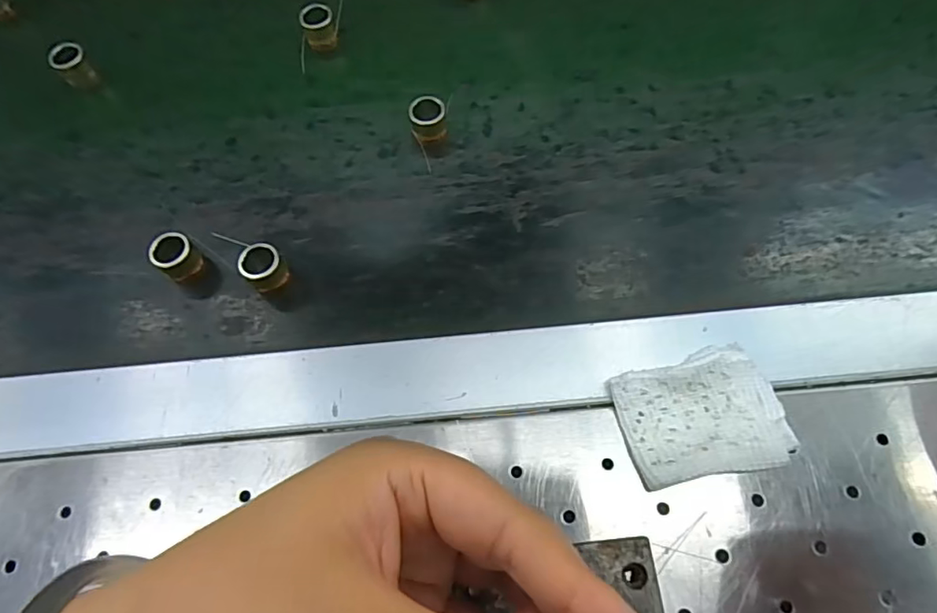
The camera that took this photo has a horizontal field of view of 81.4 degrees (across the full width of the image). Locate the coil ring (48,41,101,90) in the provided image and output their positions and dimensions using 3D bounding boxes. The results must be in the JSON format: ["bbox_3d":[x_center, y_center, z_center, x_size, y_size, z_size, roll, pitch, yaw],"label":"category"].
[{"bbox_3d":[-0.240,-0.147,0.331,0.017,0.023,0.020,40,73,17],"label":"coil ring"}]

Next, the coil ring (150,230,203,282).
[{"bbox_3d":[-0.147,-0.025,0.275,0.019,0.020,0.019,-1,66,2],"label":"coil ring"}]

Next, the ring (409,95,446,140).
[{"bbox_3d":[-0.023,-0.105,0.305,0.019,0.020,0.015,-3,66,1],"label":"ring"}]

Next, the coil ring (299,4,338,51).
[{"bbox_3d":[-0.092,-0.173,0.335,0.018,0.017,0.017,-1,66,2],"label":"coil ring"}]

